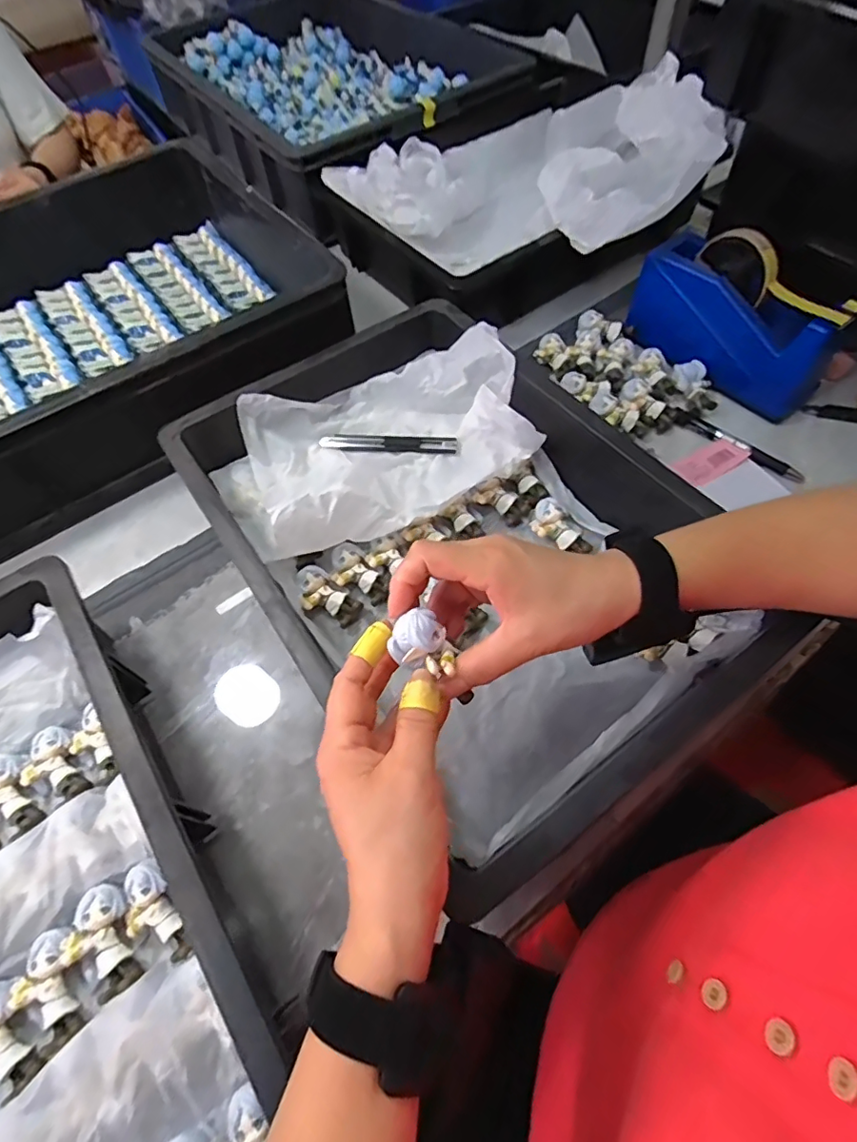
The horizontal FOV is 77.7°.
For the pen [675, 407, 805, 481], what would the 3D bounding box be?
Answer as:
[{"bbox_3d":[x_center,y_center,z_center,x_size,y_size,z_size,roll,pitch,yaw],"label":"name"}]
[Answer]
[{"bbox_3d":[0.299,-0.122,0.516,0.016,0.015,0.129,-37,64,-17],"label":"pen"}]

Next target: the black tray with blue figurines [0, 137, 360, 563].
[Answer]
[{"bbox_3d":[-0.427,-0.235,0.582,0.592,0.119,0.434,-38,65,-18],"label":"black tray with blue figurines"}]

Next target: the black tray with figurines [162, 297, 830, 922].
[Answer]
[{"bbox_3d":[0.015,-0.029,0.447,0.303,0.092,0.445,-34,63,-15],"label":"black tray with figurines"}]

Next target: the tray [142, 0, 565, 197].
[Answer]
[{"bbox_3d":[-0.163,-0.759,0.852,0.373,0.132,0.652,-36,64,-16],"label":"tray"}]

